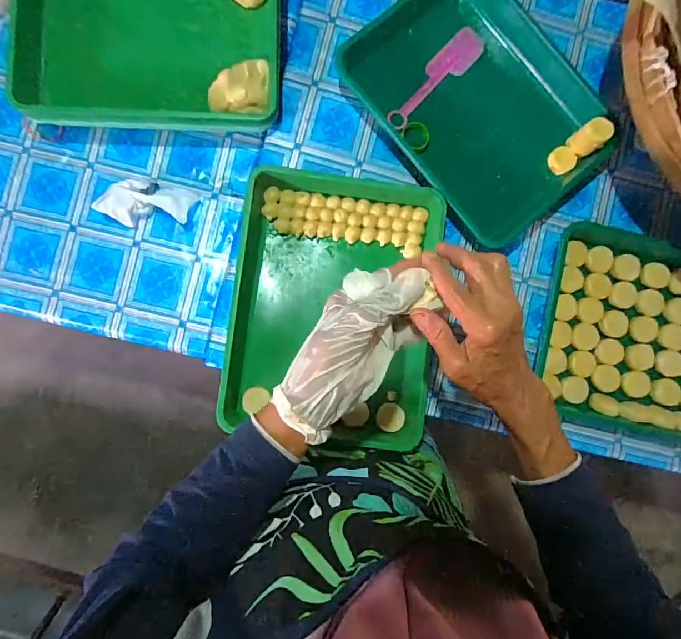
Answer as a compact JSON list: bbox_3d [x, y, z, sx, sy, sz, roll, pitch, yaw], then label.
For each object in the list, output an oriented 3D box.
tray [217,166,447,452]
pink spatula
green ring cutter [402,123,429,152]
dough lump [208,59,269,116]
[{"bbox_3d":[-0.008,-0.018,0.571,0.278,0.051,0.375,6,86,-1],"label":"tray"},{"bbox_3d":[0.145,-0.364,0.620,0.050,0.014,0.196,40,86,1],"label":"pink spatula"},{"bbox_3d":[0.111,-0.270,0.600,0.041,0.016,0.042,9,86,-1],"label":"green ring cutter"},{"bbox_3d":[-0.147,-0.337,0.592,0.089,0.033,0.086,1,86,-2],"label":"dough lump"}]

